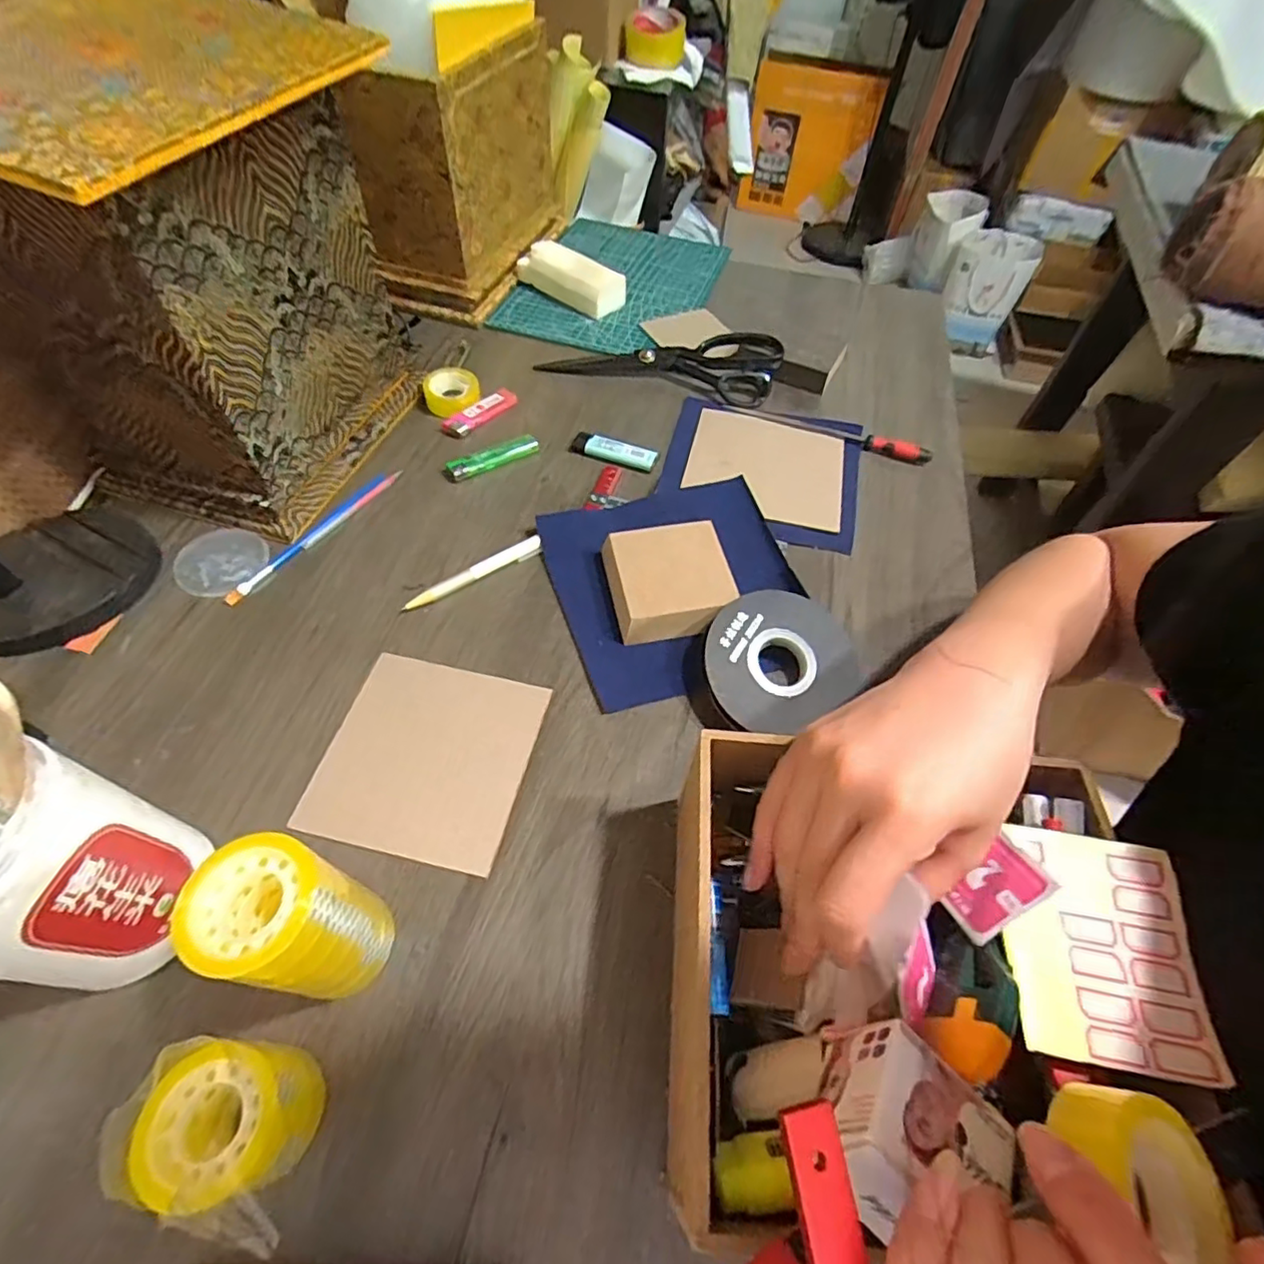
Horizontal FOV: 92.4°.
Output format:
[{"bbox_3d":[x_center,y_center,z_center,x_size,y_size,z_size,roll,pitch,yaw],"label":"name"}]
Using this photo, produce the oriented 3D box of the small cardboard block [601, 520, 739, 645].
[{"bbox_3d":[0.026,-0.038,0.453,0.088,0.029,0.086,-8,57,-10],"label":"small cardboard block"}]

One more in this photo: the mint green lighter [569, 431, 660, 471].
[{"bbox_3d":[-0.016,-0.165,0.546,0.078,0.012,0.021,18,56,8],"label":"mint green lighter"}]

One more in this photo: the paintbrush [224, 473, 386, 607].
[{"bbox_3d":[-0.255,-0.078,0.482,0.012,0.005,0.160,25,58,12],"label":"paintbrush"}]

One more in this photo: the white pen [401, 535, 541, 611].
[{"bbox_3d":[-0.119,-0.045,0.462,0.114,0.008,0.013,-29,63,-22],"label":"white pen"}]

